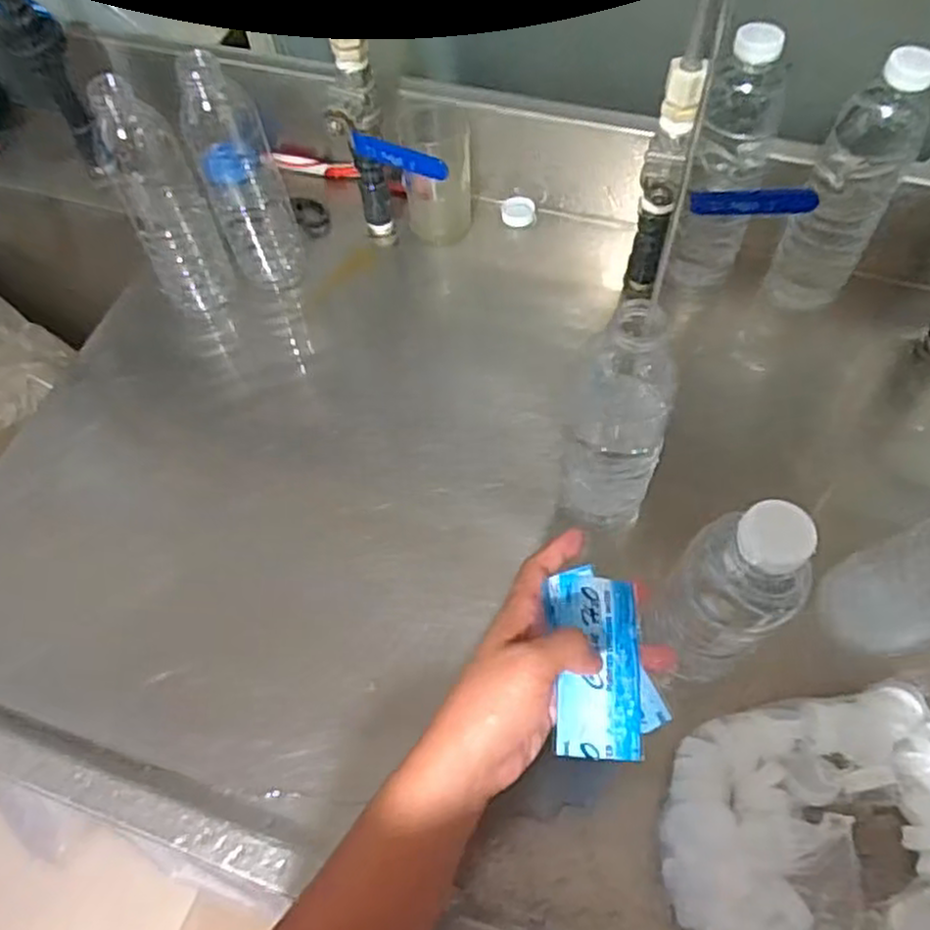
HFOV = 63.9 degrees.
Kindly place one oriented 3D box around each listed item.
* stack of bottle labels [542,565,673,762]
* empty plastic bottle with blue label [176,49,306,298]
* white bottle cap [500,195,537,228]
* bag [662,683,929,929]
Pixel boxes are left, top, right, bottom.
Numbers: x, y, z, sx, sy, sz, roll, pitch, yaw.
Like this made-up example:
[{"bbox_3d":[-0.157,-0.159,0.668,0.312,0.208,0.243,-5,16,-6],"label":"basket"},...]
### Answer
[{"bbox_3d":[0.078,0.108,0.413,0.055,0.010,0.102,-2,65,1],"label":"stack of bottle labels"},{"bbox_3d":[-0.183,-0.239,0.621,0.061,0.208,0.062,-16,60,-7],"label":"empty plastic bottle with blue label"},{"bbox_3d":[0.051,-0.241,0.710,0.031,0.015,0.025,2,60,4],"label":"white bottle cap"},{"bbox_3d":[0.214,0.235,0.417,0.193,0.038,0.202,-7,59,-2],"label":"bag"}]

